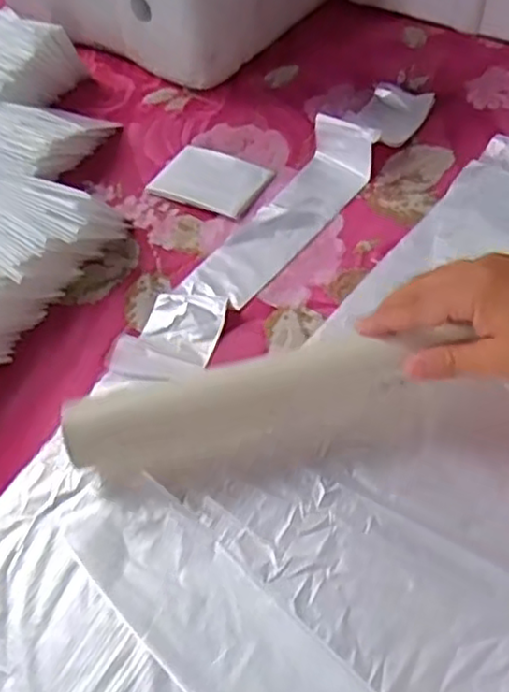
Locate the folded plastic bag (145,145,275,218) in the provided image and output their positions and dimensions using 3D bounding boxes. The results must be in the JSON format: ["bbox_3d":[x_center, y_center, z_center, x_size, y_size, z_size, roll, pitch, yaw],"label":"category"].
[{"bbox_3d":[-0.035,-0.134,0.546,0.084,0.008,0.060,19,57,18],"label":"folded plastic bag"}]

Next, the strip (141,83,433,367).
[{"bbox_3d":[0.036,-0.112,0.516,0.059,0.028,0.333,30,64,24],"label":"strip"}]

